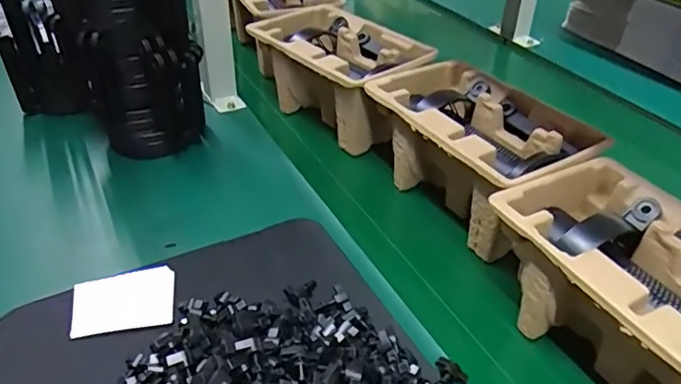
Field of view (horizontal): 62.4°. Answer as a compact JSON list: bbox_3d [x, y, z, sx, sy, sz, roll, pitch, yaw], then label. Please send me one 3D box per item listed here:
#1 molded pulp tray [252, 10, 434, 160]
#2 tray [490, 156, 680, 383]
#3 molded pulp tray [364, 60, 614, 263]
[{"bbox_3d":[-0.006,-0.157,0.748,0.150,0.117,0.258,-23,40,-29],"label":"molded pulp tray"},{"bbox_3d":[0.230,0.083,0.430,0.142,0.102,0.222,-19,37,-24],"label":"tray"},{"bbox_3d":[0.140,-0.043,0.600,0.148,0.111,0.230,-17,37,-22],"label":"molded pulp tray"}]

